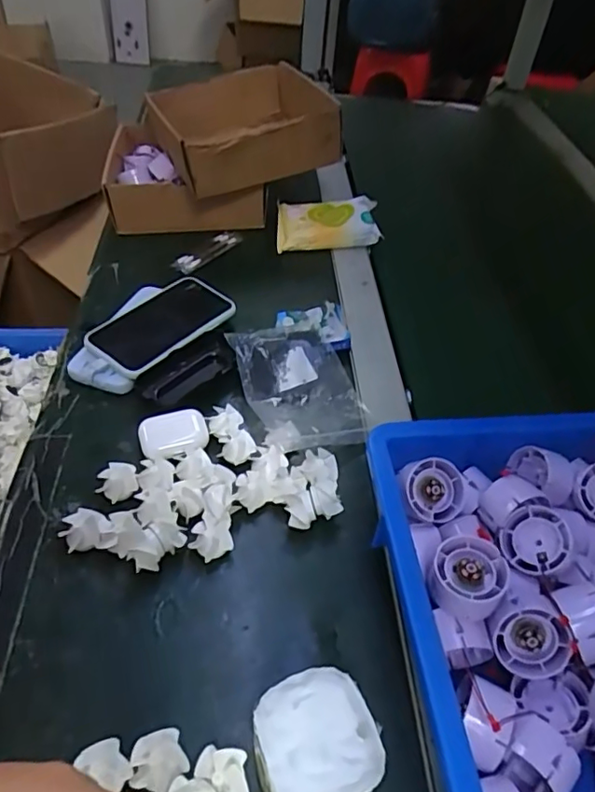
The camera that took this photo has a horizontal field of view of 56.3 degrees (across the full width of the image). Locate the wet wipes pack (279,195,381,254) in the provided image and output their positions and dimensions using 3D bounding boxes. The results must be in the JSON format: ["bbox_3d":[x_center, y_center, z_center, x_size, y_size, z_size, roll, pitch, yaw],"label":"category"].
[{"bbox_3d":[0.040,-0.231,0.748,0.137,0.040,0.075,-4,47,-9],"label":"wet wipes pack"}]

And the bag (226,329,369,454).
[{"bbox_3d":[0.005,-0.009,0.541,0.107,0.034,0.144,-13,50,-18],"label":"bag"}]

